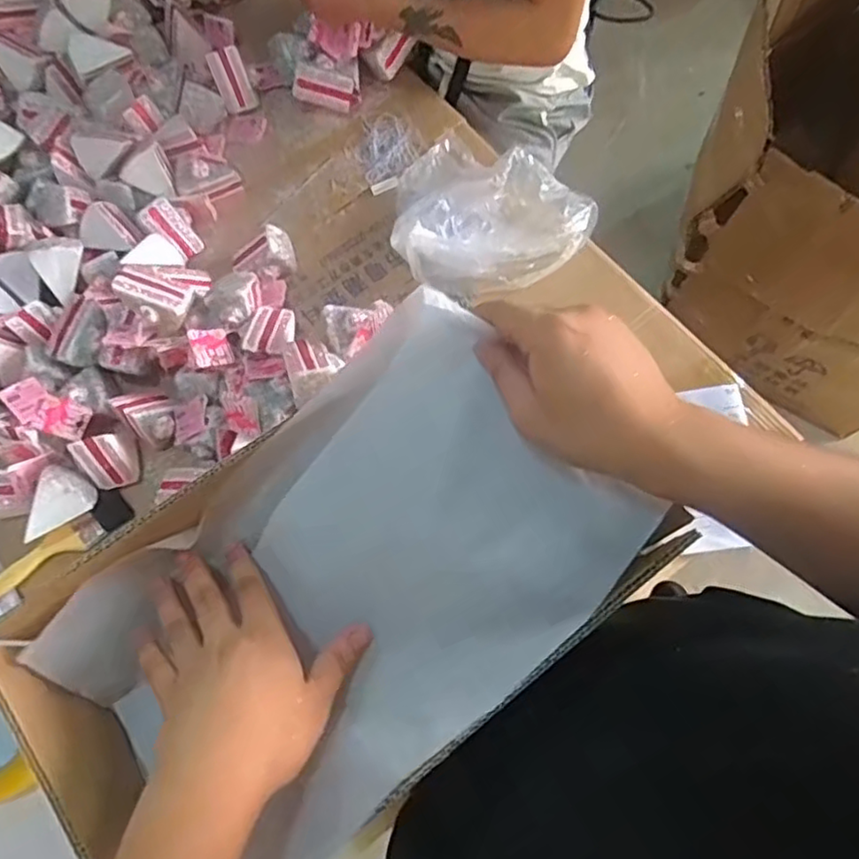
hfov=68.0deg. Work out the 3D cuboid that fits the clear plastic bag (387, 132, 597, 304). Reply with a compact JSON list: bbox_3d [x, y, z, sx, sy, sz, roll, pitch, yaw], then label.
[{"bbox_3d":[0.059,-0.311,0.919,0.282,0.090,0.240,40,78,14],"label":"clear plastic bag"}]

